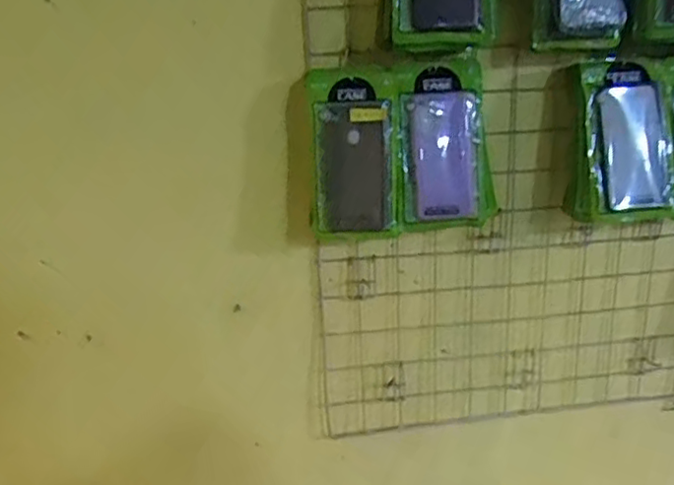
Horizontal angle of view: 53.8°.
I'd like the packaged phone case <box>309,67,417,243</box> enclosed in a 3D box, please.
[{"bbox_3d":[0.030,-0.113,0.860,0.132,0.207,0.047,-3,18,6],"label":"packaged phone case"}]

